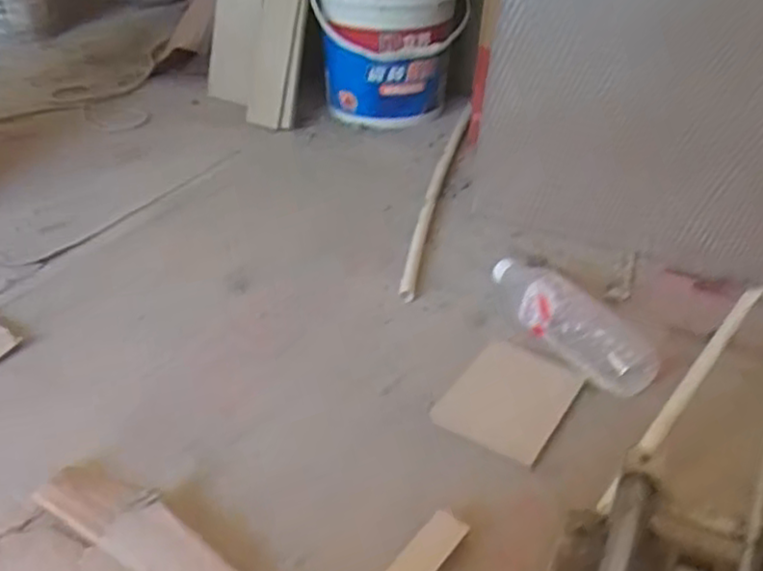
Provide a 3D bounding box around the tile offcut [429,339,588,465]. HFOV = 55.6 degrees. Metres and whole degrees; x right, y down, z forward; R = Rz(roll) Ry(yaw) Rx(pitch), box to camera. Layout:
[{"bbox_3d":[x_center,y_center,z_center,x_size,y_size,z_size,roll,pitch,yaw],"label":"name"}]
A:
[{"bbox_3d":[0.135,0.113,0.761,0.115,0.005,0.164,21,39,27],"label":"tile offcut"}]

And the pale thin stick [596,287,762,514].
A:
[{"bbox_3d":[0.271,0.097,0.651,0.014,0.017,0.271,29,65,35],"label":"pale thin stick"}]

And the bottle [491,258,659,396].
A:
[{"bbox_3d":[0.203,0.039,0.819,0.063,0.058,0.230,-26,42,-33],"label":"bottle"}]

